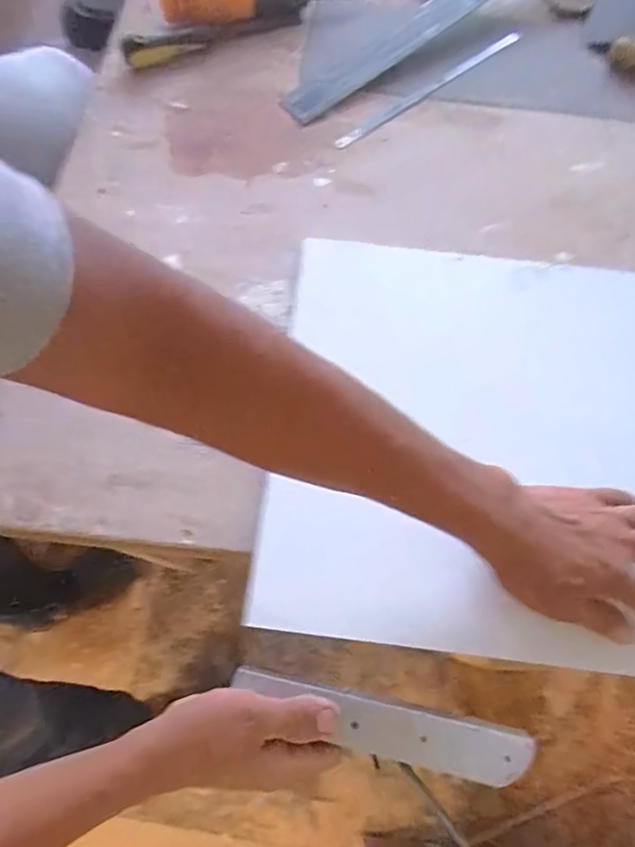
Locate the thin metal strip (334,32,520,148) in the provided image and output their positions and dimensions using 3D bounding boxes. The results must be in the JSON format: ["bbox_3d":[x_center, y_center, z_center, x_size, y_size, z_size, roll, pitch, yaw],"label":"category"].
[{"bbox_3d":[0.141,-0.418,0.623,0.301,0.008,0.017,-37,75,-12],"label":"thin metal strip"}]

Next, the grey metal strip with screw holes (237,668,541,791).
[{"bbox_3d":[0.039,0.210,0.349,0.202,0.010,0.038,10,71,13],"label":"grey metal strip with screw holes"}]

